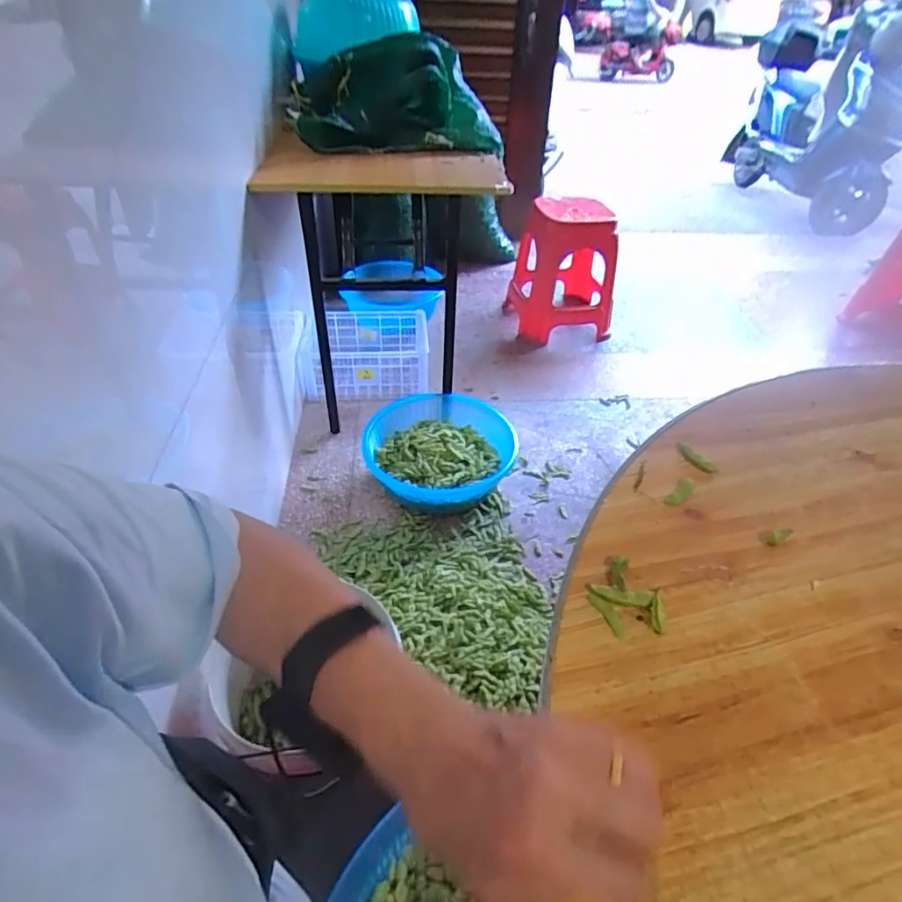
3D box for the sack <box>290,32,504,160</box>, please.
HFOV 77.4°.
[{"bbox_3d":[-0.152,-0.914,1.473,0.501,0.237,0.354,-10,42,-12],"label":"sack"}]

